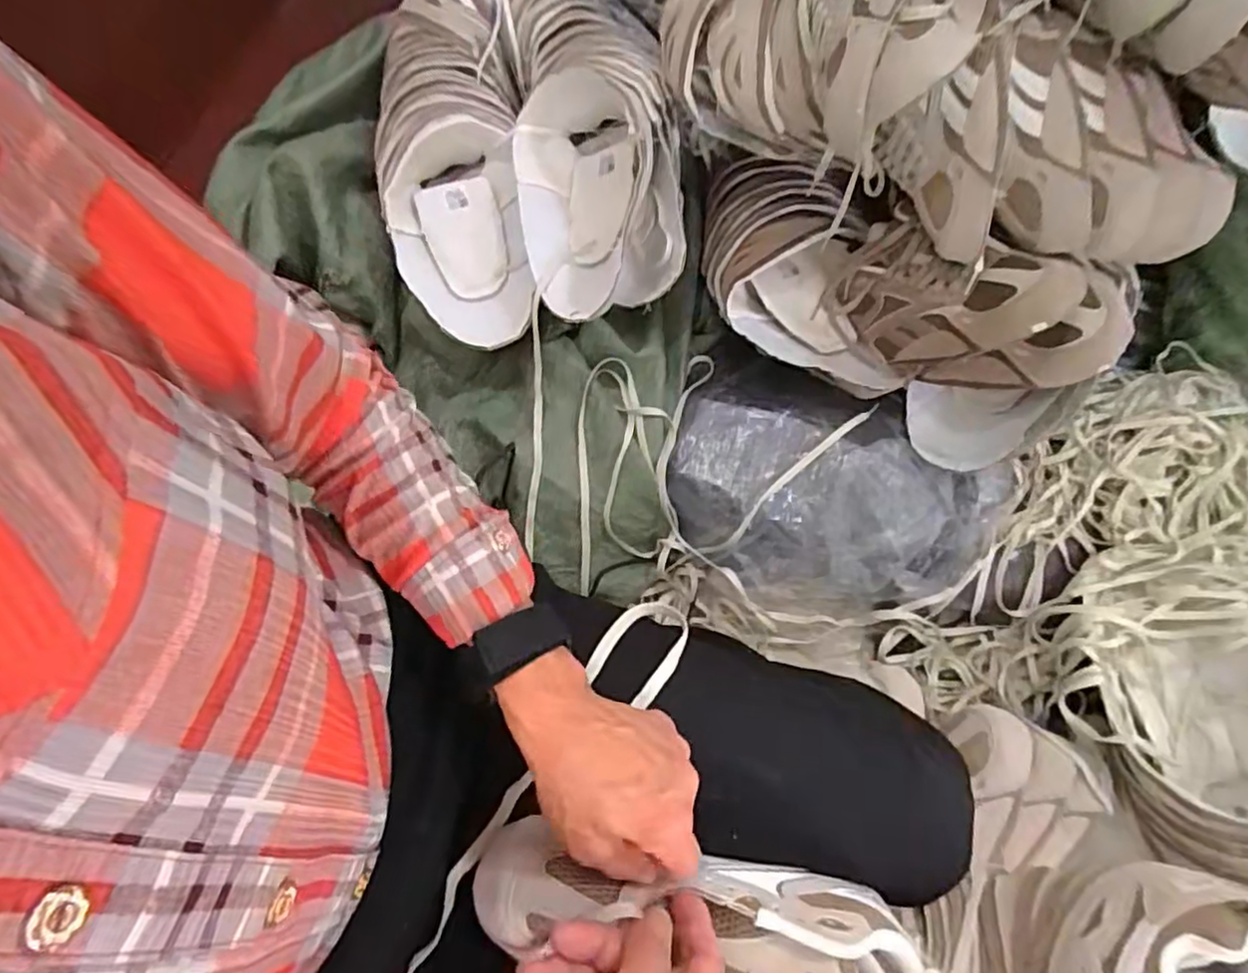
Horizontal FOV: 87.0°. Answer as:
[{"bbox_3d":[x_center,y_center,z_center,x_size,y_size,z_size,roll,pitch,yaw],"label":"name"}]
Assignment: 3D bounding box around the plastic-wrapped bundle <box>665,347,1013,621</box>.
[{"bbox_3d":[0.214,0.016,0.740,0.351,0.150,0.257,31,92,1],"label":"plastic-wrapped bundle"}]

